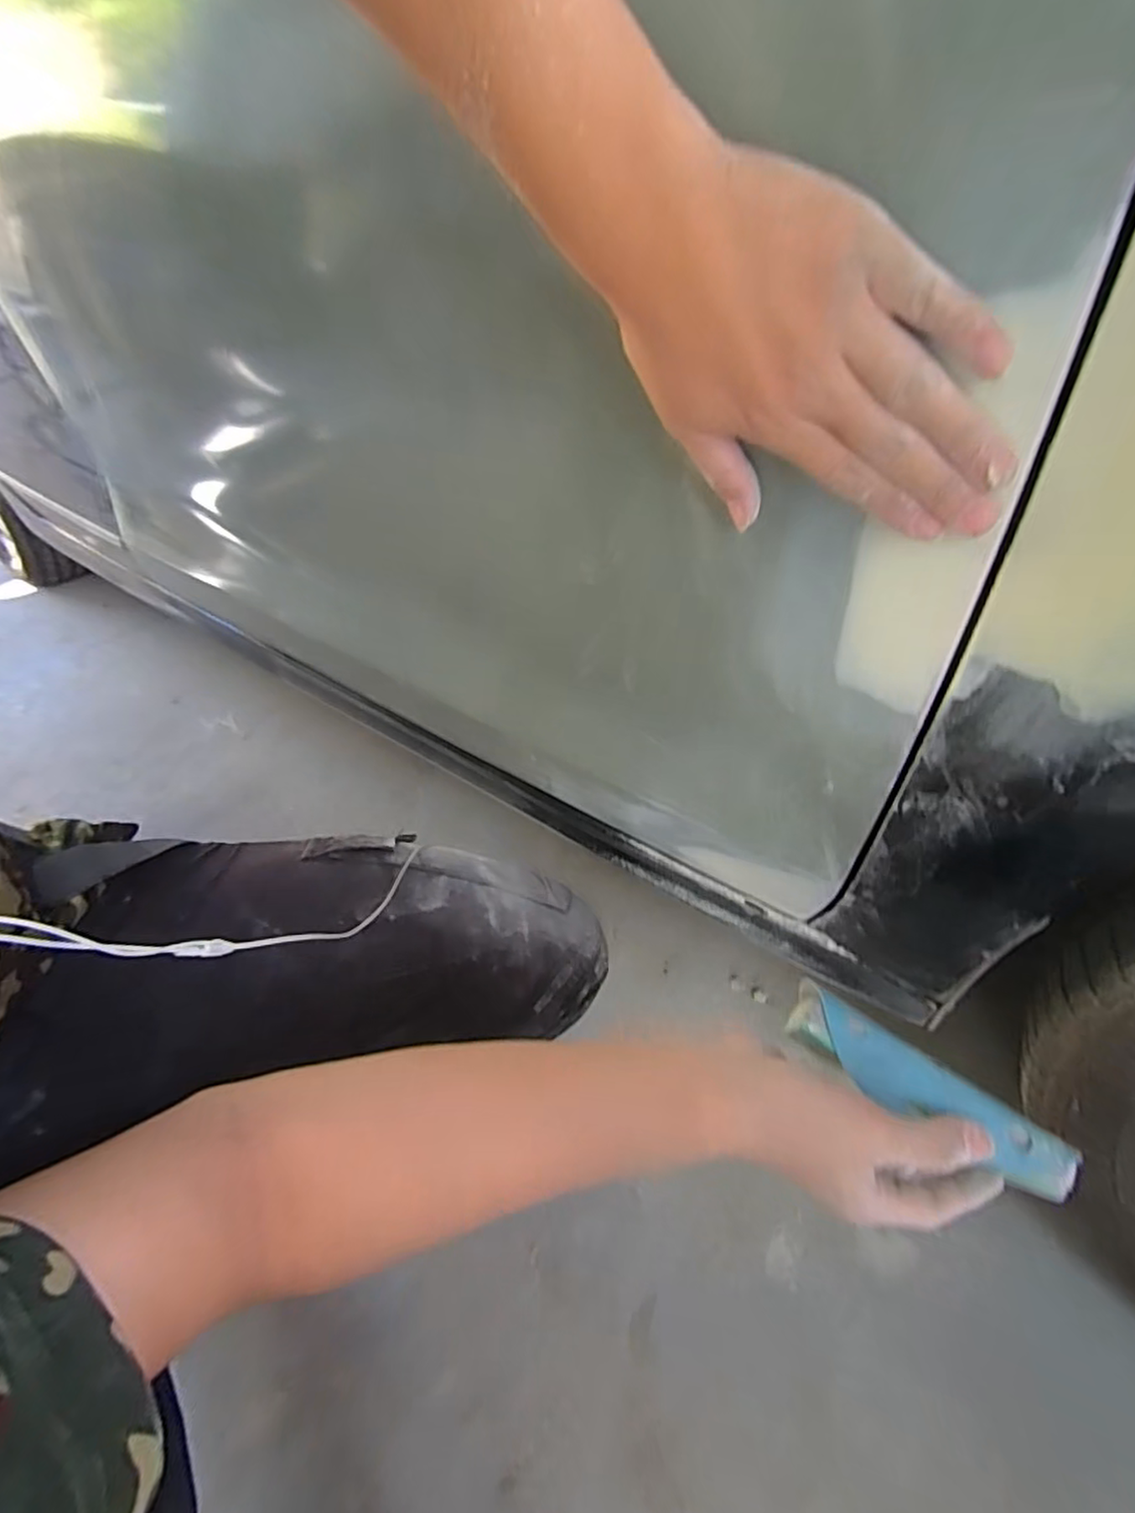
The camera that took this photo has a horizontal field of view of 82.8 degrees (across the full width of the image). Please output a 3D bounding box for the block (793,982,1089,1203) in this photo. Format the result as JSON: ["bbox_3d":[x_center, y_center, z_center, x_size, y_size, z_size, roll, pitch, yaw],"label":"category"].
[{"bbox_3d":[0.189,0.181,0.348,0.142,0.037,0.037,29,53,22],"label":"block"}]

